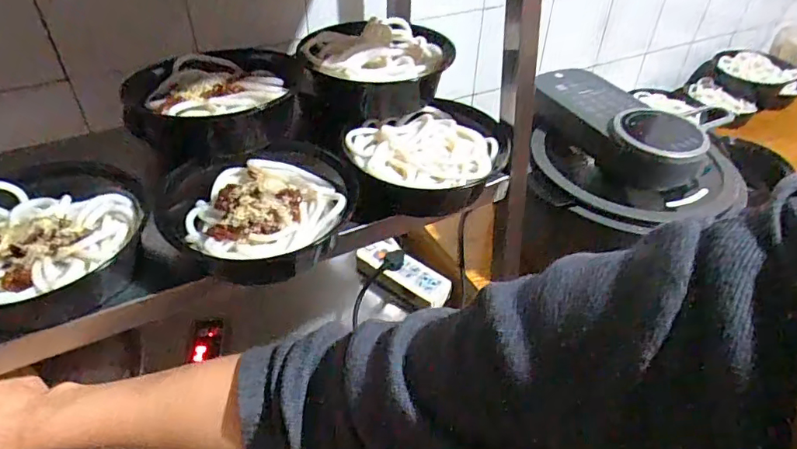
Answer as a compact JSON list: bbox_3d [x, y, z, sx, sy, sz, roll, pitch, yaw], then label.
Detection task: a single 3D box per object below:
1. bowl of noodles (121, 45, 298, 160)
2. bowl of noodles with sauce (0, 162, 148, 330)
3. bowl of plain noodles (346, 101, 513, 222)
[{"bbox_3d":[-0.173,-0.129,0.513,0.162,0.054,0.144,4,41,2],"label":"bowl of noodles"},{"bbox_3d":[-0.294,0.016,0.424,0.152,0.058,0.165,20,44,19],"label":"bowl of noodles with sauce"},{"bbox_3d":[0.030,-0.064,0.520,0.160,0.053,0.156,1,41,-1],"label":"bowl of plain noodles"}]

